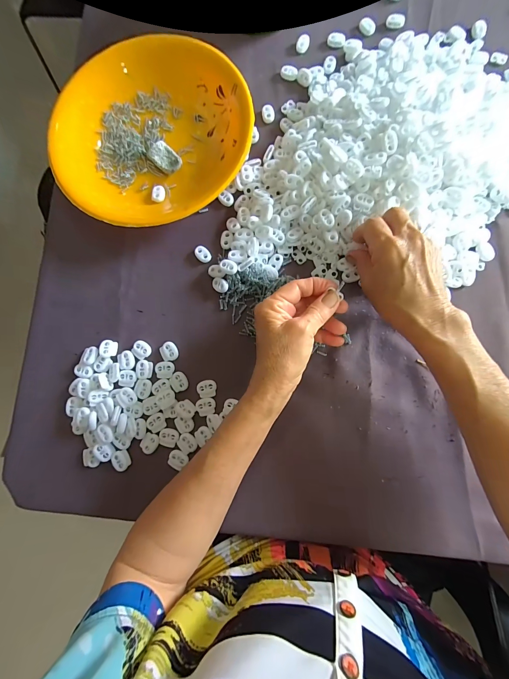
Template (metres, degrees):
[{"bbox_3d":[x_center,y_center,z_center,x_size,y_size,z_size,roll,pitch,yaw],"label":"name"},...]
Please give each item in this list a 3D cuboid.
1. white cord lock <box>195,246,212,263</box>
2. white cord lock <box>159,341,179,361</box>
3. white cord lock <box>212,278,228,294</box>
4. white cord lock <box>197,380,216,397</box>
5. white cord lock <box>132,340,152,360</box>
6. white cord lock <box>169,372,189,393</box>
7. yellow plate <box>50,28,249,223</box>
[{"bbox_3d":[-0.062,-0.103,0.337,0.016,0.004,0.022,-41,82,-3],"label":"white cord lock"},{"bbox_3d":[-0.099,0.014,0.324,0.020,0.005,0.022,-31,81,-1],"label":"white cord lock"},{"bbox_3d":[-0.040,-0.064,0.327,0.021,0.005,0.016,30,105,16],"label":"white cord lock"},{"bbox_3d":[-0.054,0.056,0.314,0.021,0.004,0.020,-1,82,3],"label":"white cord lock"},{"bbox_3d":[-0.132,0.012,0.326,0.020,0.006,0.020,26,84,7],"label":"white cord lock"},{"bbox_3d":[-0.086,0.048,0.316,0.019,0.004,0.021,-35,81,-2],"label":"white cord lock"},{"bbox_3d":[-0.128,-0.253,0.343,0.234,0.038,0.224,-1,82,4],"label":"yellow plate"}]

